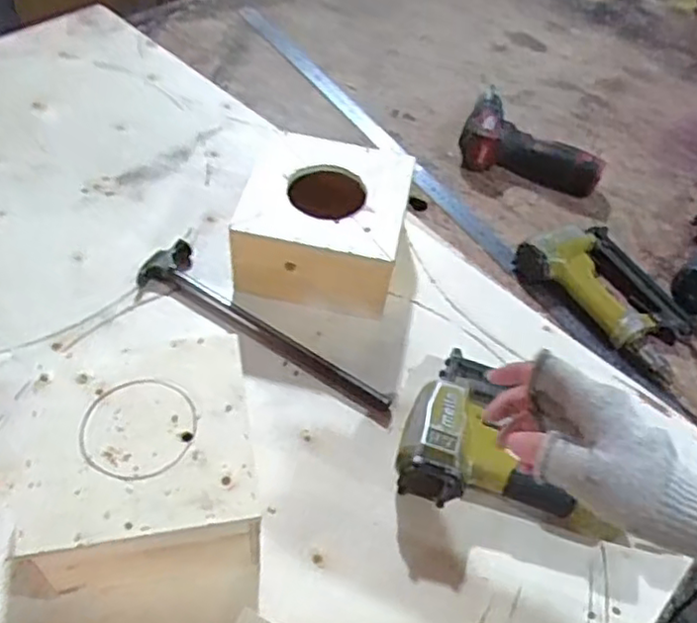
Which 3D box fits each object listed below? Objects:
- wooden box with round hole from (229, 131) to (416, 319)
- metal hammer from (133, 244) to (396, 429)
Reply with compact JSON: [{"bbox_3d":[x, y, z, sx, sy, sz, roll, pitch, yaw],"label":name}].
[{"bbox_3d":[-0.025,-0.097,0.749,0.166,0.104,0.168,12,51,3],"label":"wooden box with round hole"},{"bbox_3d":[-0.085,0.019,0.696,0.307,0.019,0.066,31,55,17],"label":"metal hammer"}]

